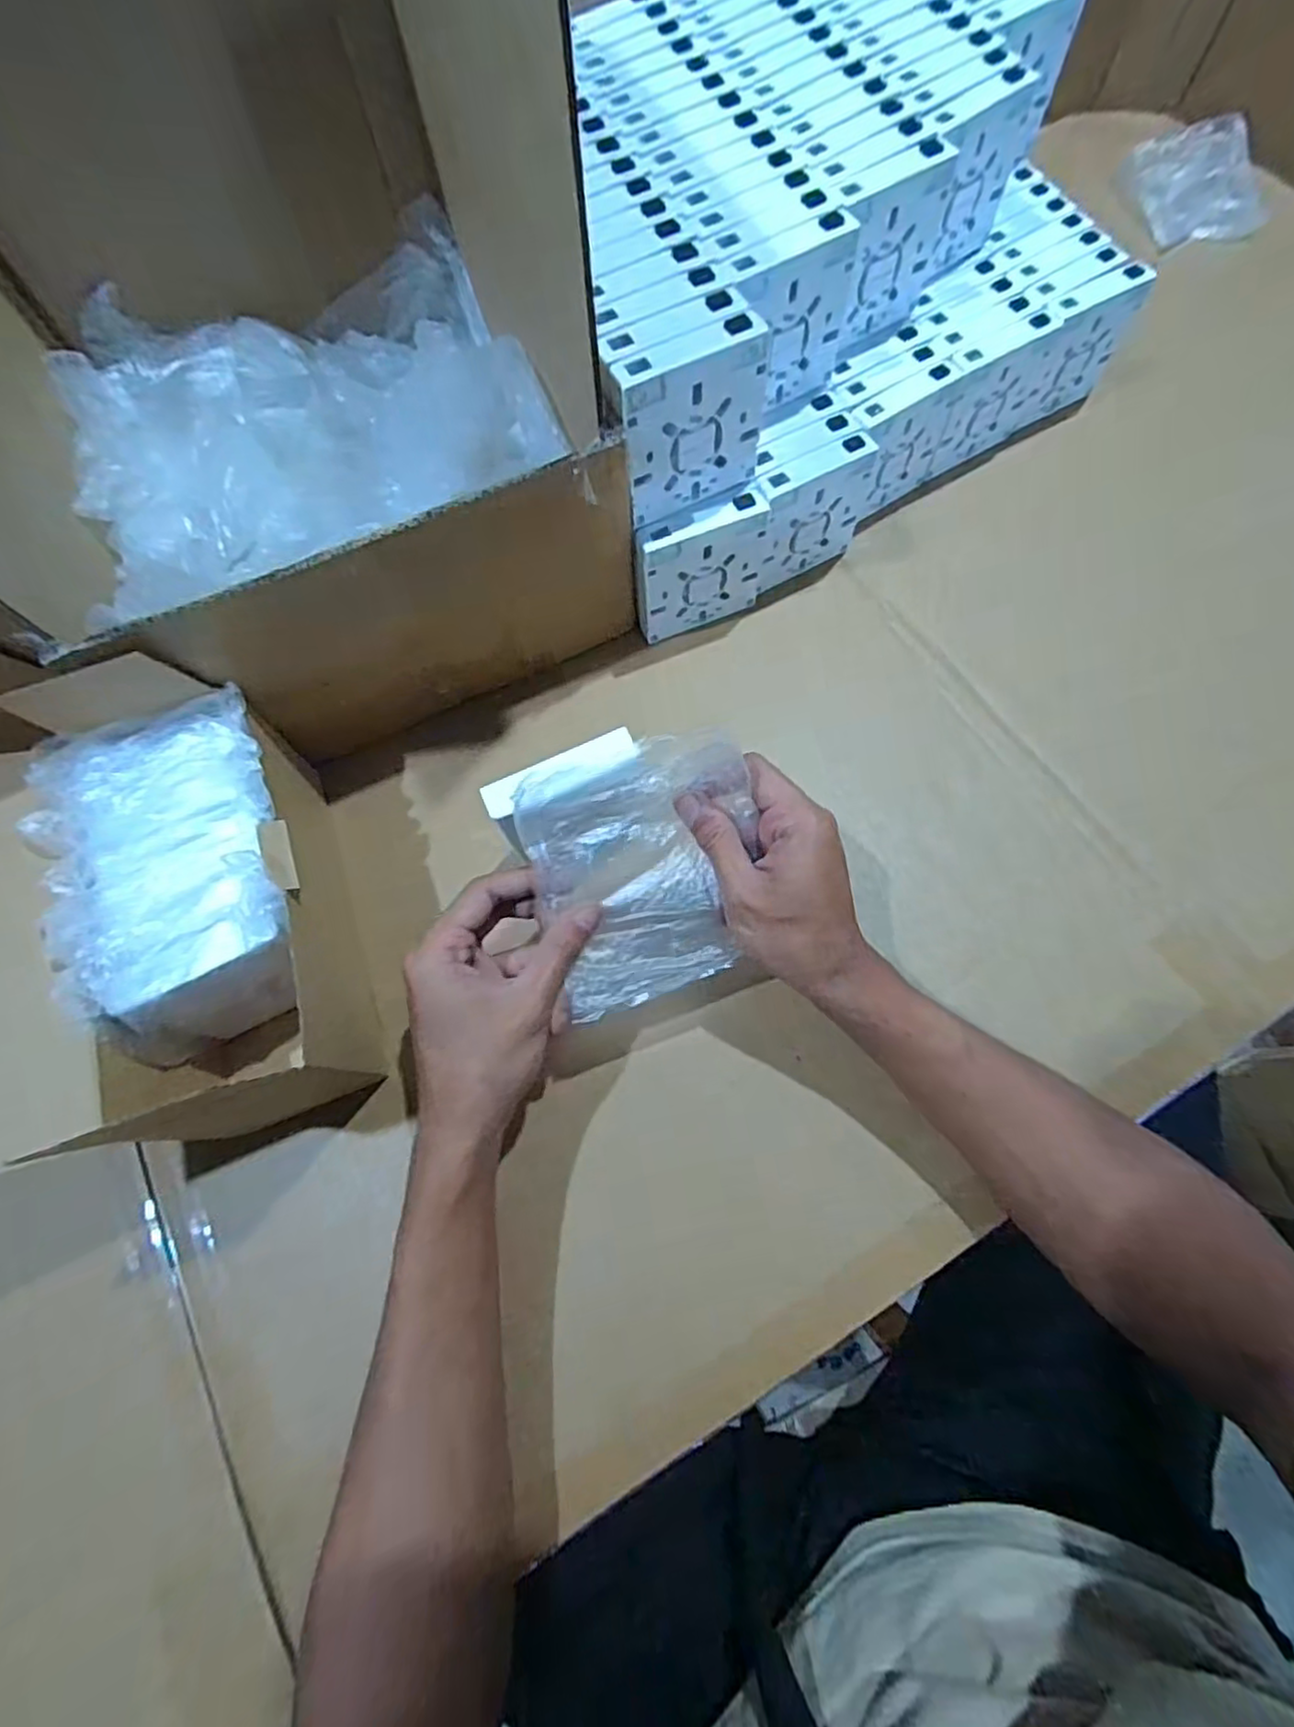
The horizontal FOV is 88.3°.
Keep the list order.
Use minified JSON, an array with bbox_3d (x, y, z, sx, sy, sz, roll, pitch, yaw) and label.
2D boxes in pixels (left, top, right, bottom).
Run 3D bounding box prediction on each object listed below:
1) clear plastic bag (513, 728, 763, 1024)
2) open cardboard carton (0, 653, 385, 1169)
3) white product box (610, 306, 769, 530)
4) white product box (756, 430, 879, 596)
[{"bbox_3d":[0.001,0.004,0.342,0.112,0.020,0.126,-16,100,-4],"label":"clear plastic bag"},{"bbox_3d":[-0.269,0.033,0.355,0.178,0.127,0.223,-19,71,-5],"label":"open cardboard carton"},{"bbox_3d":[0.024,-0.249,0.379,0.086,0.086,0.023,-27,72,-8],"label":"white product box"},{"bbox_3d":[0.114,-0.243,0.465,0.088,0.081,0.022,-30,72,-9],"label":"white product box"}]

